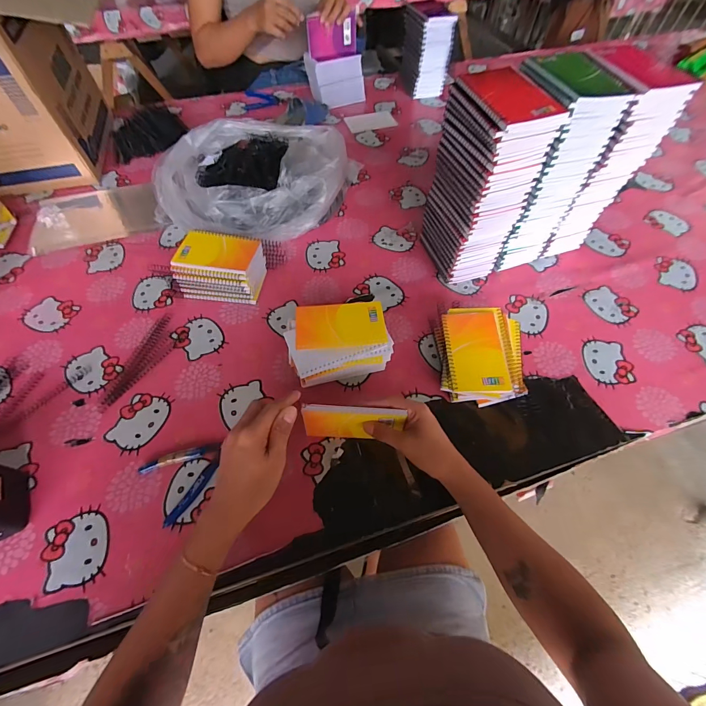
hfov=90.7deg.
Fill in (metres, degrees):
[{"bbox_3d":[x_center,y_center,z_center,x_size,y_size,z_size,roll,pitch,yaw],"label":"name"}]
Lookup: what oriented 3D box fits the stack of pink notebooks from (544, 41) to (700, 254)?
[{"bbox_3d":[0.385,-0.298,0.574,0.106,0.283,0.118,-9,58,-5],"label":"stack of pink notebooks"}]

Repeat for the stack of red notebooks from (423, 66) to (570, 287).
[{"bbox_3d":[0.197,-0.249,0.547,0.100,0.279,0.129,-16,59,-10],"label":"stack of red notebooks"}]

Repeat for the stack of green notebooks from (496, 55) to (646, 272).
[{"bbox_3d":[0.286,-0.277,0.562,0.107,0.284,0.124,-21,60,-13],"label":"stack of green notebooks"}]

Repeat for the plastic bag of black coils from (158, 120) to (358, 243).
[{"bbox_3d":[-0.192,-0.353,0.711,0.343,0.109,0.294,9,58,6],"label":"plastic bag of black coils"}]

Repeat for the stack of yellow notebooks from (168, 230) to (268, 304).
[{"bbox_3d":[-0.225,-0.149,0.605,0.129,0.072,0.096,8,58,5],"label":"stack of yellow notebooks"}]

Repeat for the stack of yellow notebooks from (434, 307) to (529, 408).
[{"bbox_3d":[0.195,0.003,0.526,0.124,0.051,0.142,4,58,3],"label":"stack of yellow notebooks"}]

